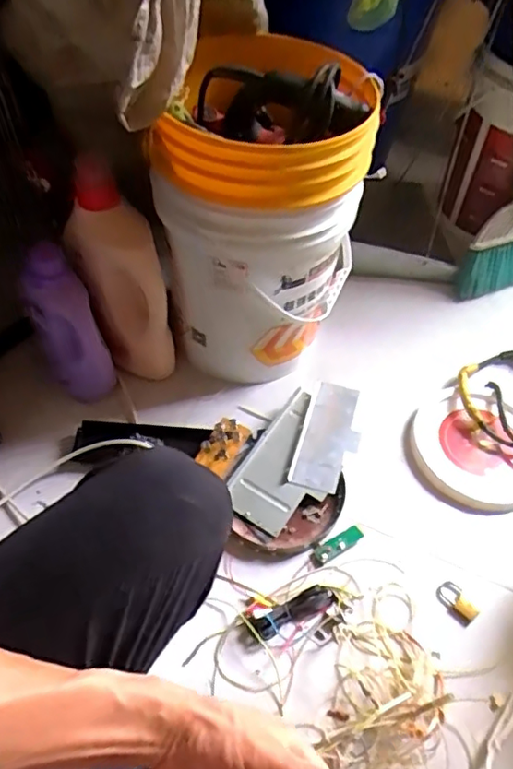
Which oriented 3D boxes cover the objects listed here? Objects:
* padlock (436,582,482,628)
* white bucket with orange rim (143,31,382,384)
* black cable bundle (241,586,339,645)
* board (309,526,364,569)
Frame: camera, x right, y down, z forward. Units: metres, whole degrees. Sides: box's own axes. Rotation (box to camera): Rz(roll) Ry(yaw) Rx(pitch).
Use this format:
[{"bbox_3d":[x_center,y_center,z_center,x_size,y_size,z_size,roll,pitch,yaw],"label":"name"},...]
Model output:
[{"bbox_3d":[0.282,0.307,0.836,0.033,0.013,0.060,-25,58,-21],"label":"padlock"},{"bbox_3d":[0.012,-0.257,0.938,0.280,0.458,0.309,15,53,8],"label":"white bucket with orange rim"},{"bbox_3d":[0.046,0.311,0.808,0.132,0.013,0.036,-19,56,-18],"label":"black cable bundle"},{"bbox_3d":[0.116,0.234,0.866,0.086,0.006,0.024,-26,58,-22],"label":"board"}]

